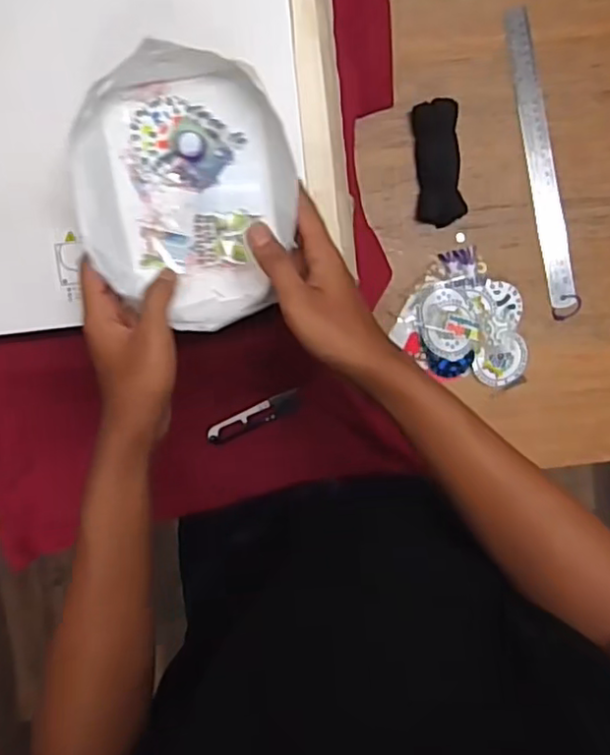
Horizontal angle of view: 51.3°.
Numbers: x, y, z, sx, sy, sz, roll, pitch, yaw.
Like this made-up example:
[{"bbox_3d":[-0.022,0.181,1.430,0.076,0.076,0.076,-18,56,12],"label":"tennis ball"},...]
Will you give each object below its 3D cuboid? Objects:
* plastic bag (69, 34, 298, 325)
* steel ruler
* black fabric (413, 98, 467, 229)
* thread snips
[{"bbox_3d":[-0.088,-0.138,0.483,0.154,0.055,0.190,-2,98,5],"label":"plastic bag"},{"bbox_3d":[0.259,-0.235,0.698,0.028,0.005,0.321,-11,96,7],"label":"steel ruler"},{"bbox_3d":[0.147,-0.235,0.701,0.048,0.021,0.129,-4,96,0],"label":"black fabric"},{"bbox_3d":[-0.059,0.046,0.730,0.113,0.014,0.024,-24,96,2],"label":"thread snips"}]

